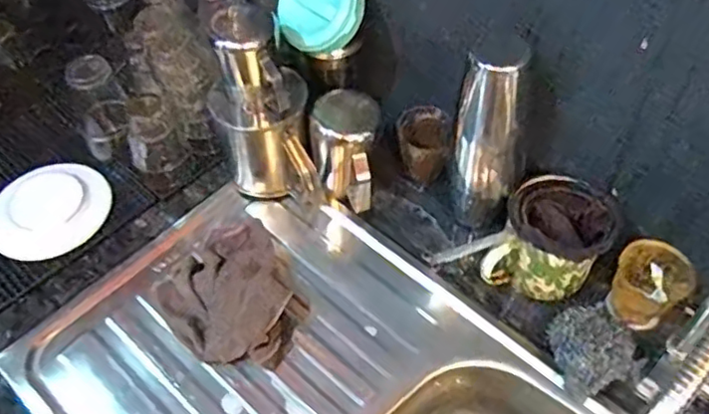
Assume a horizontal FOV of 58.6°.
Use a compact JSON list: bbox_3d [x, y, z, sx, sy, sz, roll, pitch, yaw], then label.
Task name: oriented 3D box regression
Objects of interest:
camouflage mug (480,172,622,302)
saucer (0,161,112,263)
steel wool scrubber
[{"bbox_3d":[0.212,0.041,0.681,0.106,0.097,0.119,23,55,18],"label":"camouflage mug"},{"bbox_3d":[-0.381,-0.003,0.782,0.140,0.030,0.127,-28,57,-20],"label":"saucer"},{"bbox_3d":[0.239,0.140,0.633,0.074,0.034,0.085,-9,52,-6],"label":"steel wool scrubber"}]

